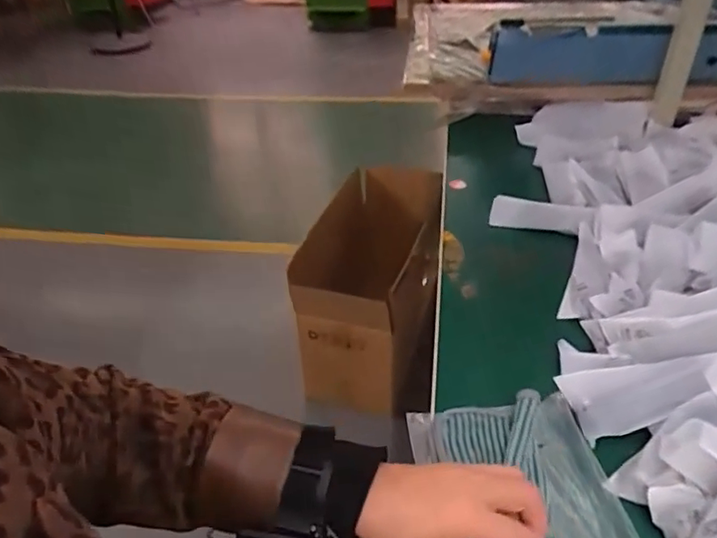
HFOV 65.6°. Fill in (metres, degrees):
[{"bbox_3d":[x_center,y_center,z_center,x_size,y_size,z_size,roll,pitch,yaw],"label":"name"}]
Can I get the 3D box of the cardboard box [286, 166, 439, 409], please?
[{"bbox_3d":[0.041,0.025,1.525,0.300,0.393,0.597,7,38,12],"label":"cardboard box"}]

